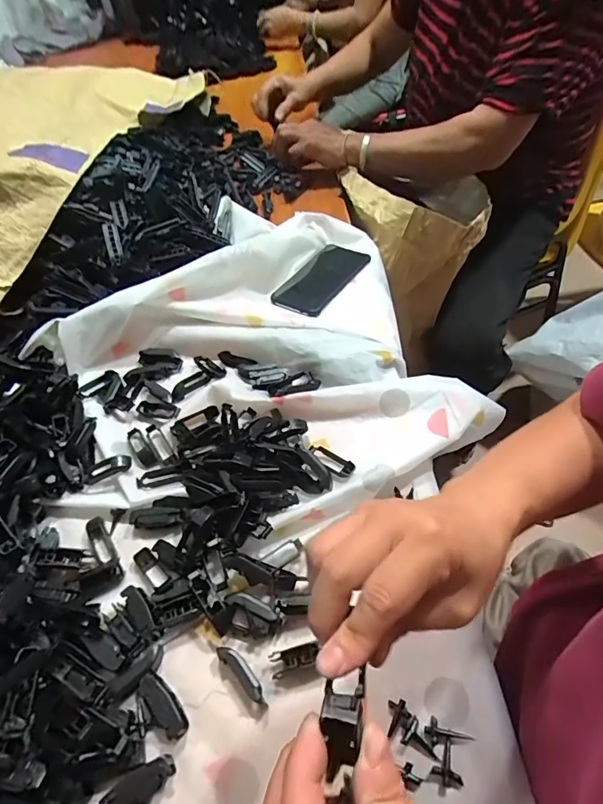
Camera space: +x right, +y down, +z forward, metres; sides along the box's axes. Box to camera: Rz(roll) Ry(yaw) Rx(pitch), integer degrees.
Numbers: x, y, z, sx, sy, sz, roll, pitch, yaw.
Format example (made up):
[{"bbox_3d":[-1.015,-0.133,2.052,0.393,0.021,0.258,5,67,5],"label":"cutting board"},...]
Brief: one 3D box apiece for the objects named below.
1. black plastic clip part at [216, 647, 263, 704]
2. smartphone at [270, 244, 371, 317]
[{"bbox_3d":[-0.047,0.216,0.357,0.012,0.018,0.051,-37,58,-21],"label":"black plastic clip part"},{"bbox_3d":[0.031,-0.179,0.646,0.073,0.015,0.165,25,59,23],"label":"smartphone"}]

